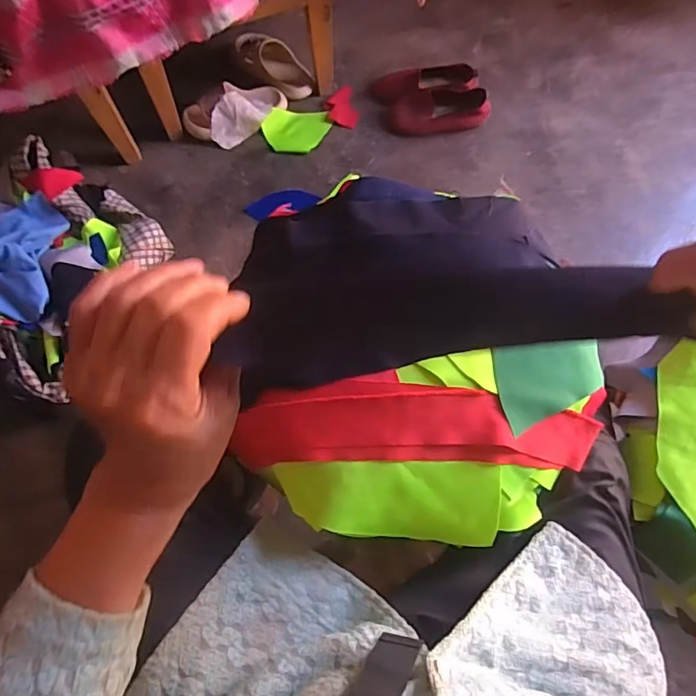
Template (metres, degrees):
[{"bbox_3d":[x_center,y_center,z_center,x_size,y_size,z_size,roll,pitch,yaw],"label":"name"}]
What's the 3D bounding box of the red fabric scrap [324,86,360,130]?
[{"bbox_3d":[-0.016,-0.562,1.164,0.074,0.012,0.121,-12,71,-5],"label":"red fabric scrap"}]

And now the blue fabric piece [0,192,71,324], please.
[{"bbox_3d":[-0.683,-0.157,0.912,0.287,0.058,0.253,-5,71,-2],"label":"blue fabric piece"}]

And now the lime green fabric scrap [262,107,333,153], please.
[{"bbox_3d":[-0.117,-0.499,1.140,0.148,0.025,0.109,-2,71,-1],"label":"lime green fabric scrap"}]

